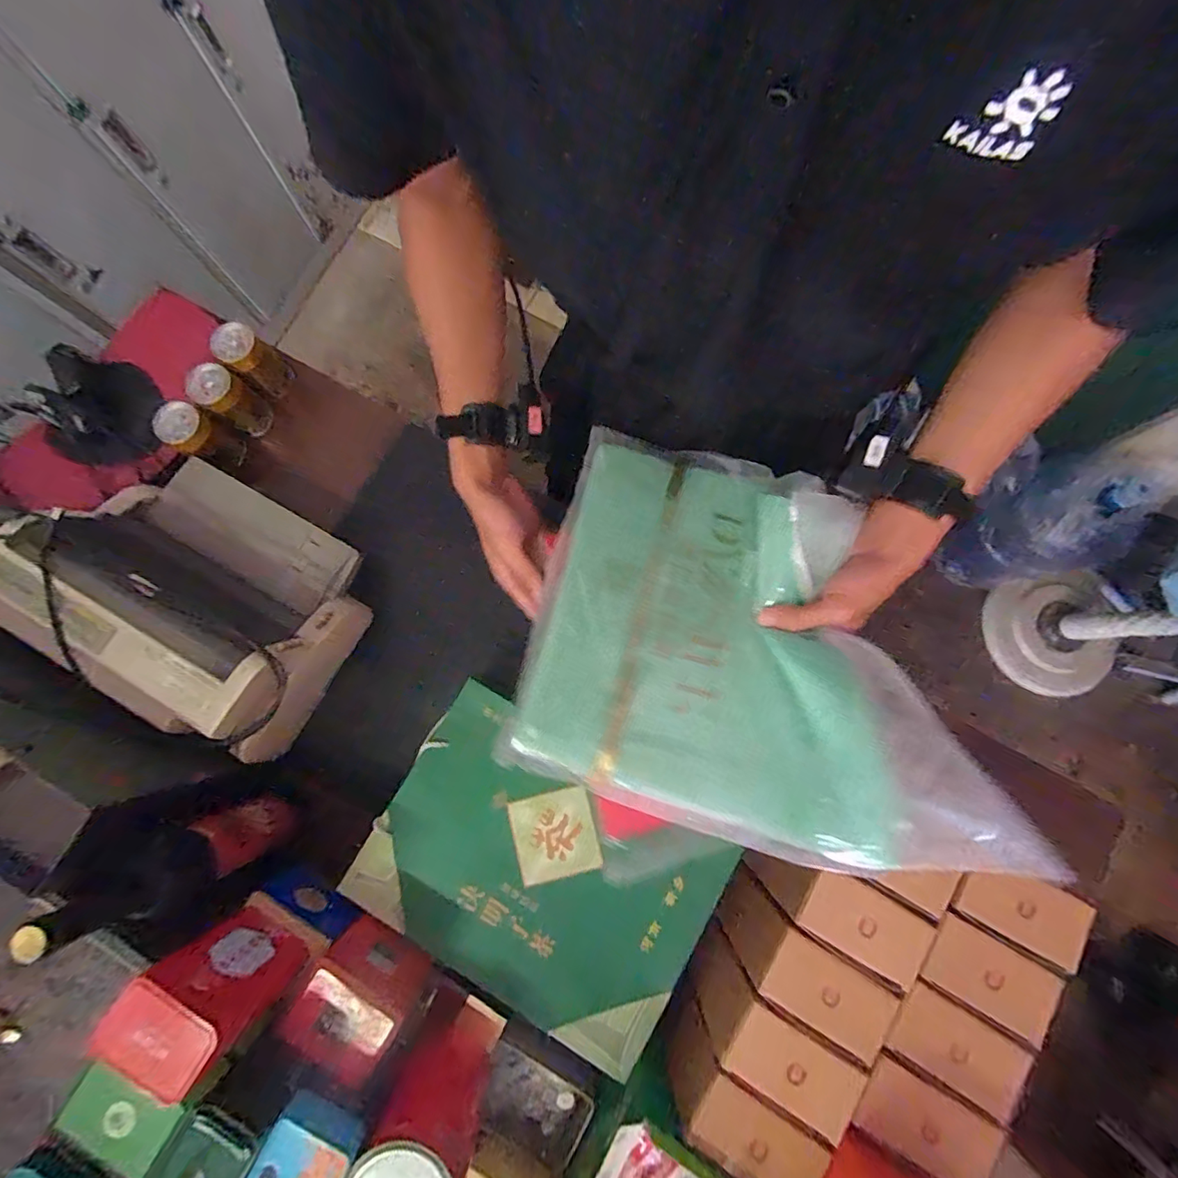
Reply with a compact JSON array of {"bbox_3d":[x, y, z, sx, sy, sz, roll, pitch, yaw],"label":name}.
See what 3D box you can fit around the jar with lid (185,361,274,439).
[{"bbox_3d":[-0.504,-0.267,0.719,0.061,0.094,0.062,0,80,1],"label":"jar with lid"}]

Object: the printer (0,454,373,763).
[{"bbox_3d":[-0.476,-0.005,0.621,0.347,0.155,0.260,23,81,5],"label":"printer"}]

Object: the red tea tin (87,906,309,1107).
[{"bbox_3d":[-0.324,0.346,0.437,0.091,0.128,0.056,33,82,6],"label":"red tea tin"}]

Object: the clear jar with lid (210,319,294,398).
[{"bbox_3d":[-0.473,-0.325,0.729,0.068,0.098,0.064,39,83,7],"label":"clear jar with lid"}]

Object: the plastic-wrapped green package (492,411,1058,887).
[{"bbox_3d":[0.129,0.027,0.404,0.335,0.051,0.316,12,69,8],"label":"plastic-wrapped green package"}]

